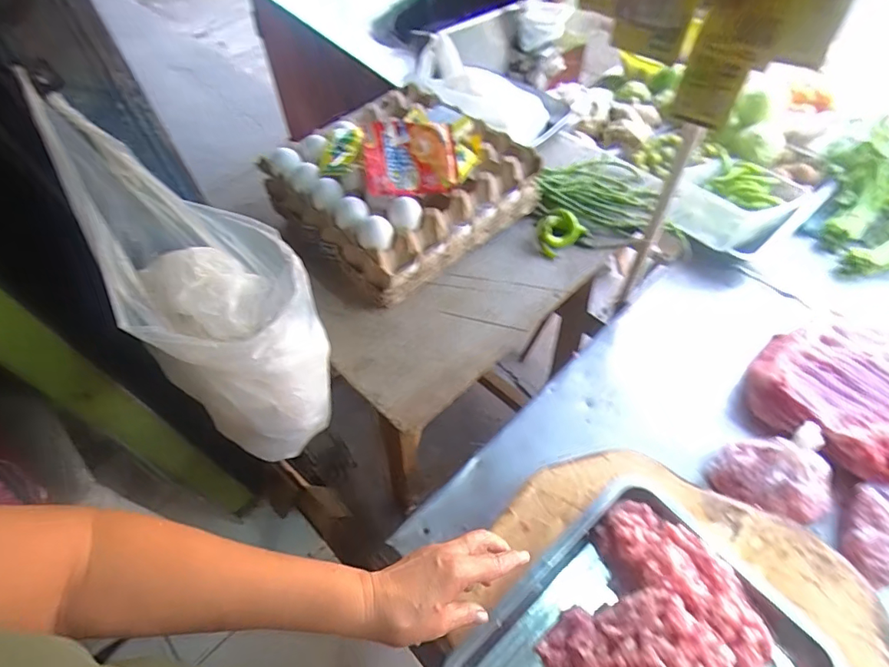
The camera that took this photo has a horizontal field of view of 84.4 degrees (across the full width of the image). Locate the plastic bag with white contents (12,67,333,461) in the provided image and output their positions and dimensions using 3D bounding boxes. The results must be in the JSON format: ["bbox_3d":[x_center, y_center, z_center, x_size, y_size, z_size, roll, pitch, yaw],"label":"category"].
[{"bbox_3d":[-0.255,-0.046,0.543,0.175,0.153,0.421,-38,103,-20],"label":"plastic bag with white contents"}]

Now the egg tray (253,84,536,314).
[{"bbox_3d":[-0.060,-0.234,0.708,0.297,0.130,0.285,-38,62,-20],"label":"egg tray"}]

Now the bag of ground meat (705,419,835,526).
[{"bbox_3d":[0.425,0.180,0.620,0.117,0.083,0.114,-21,58,-10],"label":"bag of ground meat"}]

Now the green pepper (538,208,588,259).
[{"bbox_3d":[0.167,-0.151,0.729,0.073,0.029,0.056,-34,61,-18],"label":"green pepper"}]

